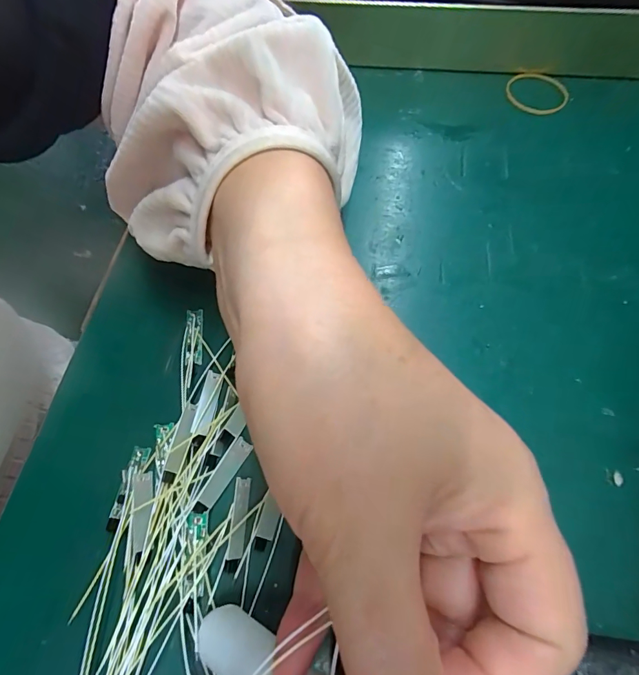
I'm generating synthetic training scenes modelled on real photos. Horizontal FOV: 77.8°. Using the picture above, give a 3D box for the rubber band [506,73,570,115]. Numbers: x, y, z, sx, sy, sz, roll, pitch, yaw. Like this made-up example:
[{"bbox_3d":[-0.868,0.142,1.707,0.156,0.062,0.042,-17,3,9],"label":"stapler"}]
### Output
[{"bbox_3d":[0.156,-0.178,0.286,0.042,0.006,0.048,14,66,8],"label":"rubber band"}]

